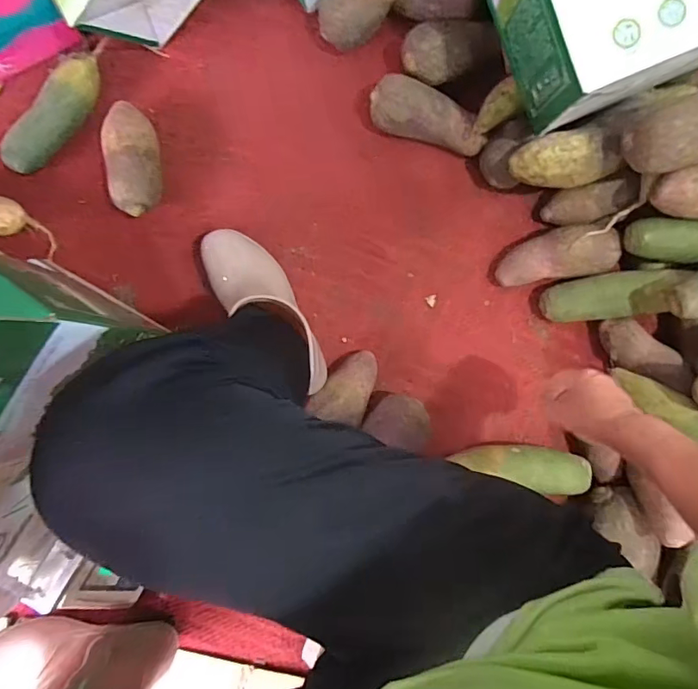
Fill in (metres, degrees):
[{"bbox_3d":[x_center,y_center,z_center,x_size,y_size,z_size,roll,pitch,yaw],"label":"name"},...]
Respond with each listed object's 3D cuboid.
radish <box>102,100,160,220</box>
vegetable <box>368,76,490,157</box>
[{"bbox_3d":[-0.282,-0.240,0.626,0.067,0.057,0.146,-8,89,-4],"label":"radish"},{"bbox_3d":[0.106,-0.301,0.648,0.164,0.067,0.065,23,87,-3],"label":"vegetable"}]

